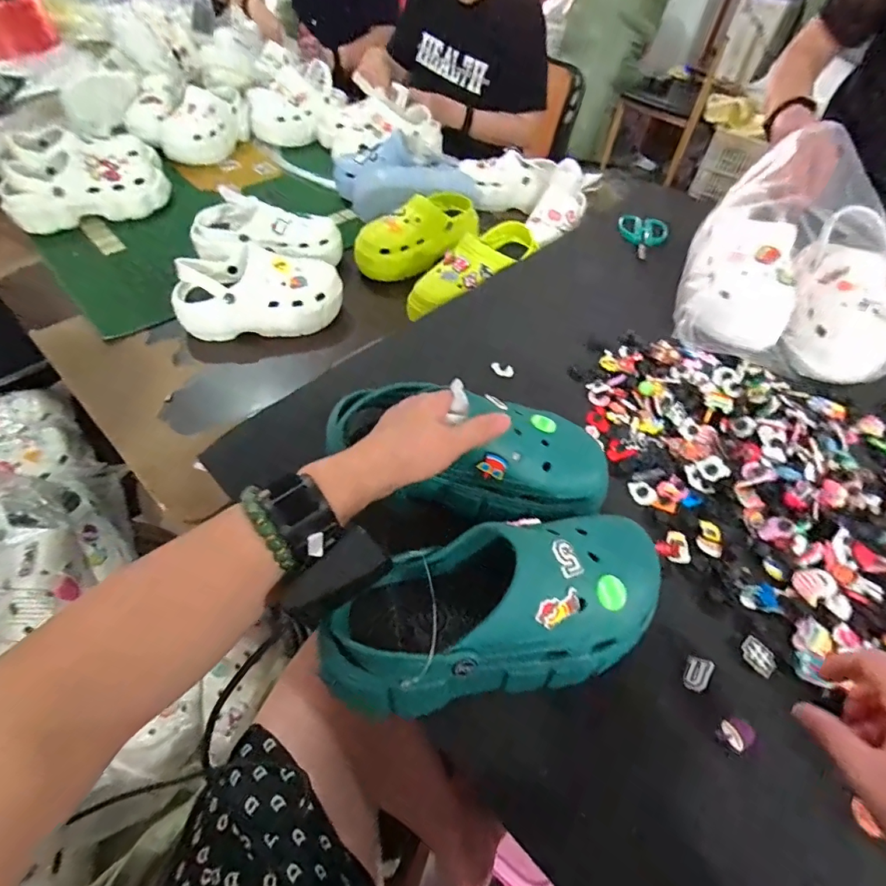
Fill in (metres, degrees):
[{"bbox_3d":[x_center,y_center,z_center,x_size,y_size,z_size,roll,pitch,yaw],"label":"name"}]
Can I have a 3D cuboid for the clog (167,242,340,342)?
[{"bbox_3d":[-0.288,-0.229,0.733,0.251,0.110,0.093,-10,54,-11],"label":"clog"}]

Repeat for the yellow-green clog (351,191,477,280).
[{"bbox_3d":[-0.042,-0.388,0.845,0.247,0.103,0.088,-32,61,-24],"label":"yellow-green clog"}]

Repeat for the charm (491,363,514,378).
[{"bbox_3d":[0.076,-0.093,0.587,0.029,0.011,0.014,14,53,7],"label":"charm"}]

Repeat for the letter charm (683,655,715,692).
[{"bbox_3d":[0.208,0.189,0.376,0.020,0.004,0.028,4,51,49],"label":"letter charm"}]

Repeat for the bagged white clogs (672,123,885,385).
[{"bbox_3d":[0.484,-0.258,0.616,0.258,0.164,0.303,17,54,9],"label":"bagged white clogs"}]

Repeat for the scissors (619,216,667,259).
[{"bbox_3d":[0.351,-0.358,0.802,0.081,0.015,0.132,10,53,4],"label":"scissors"}]

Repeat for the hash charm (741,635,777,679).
[{"bbox_3d":[0.268,0.181,0.389,0.023,0.006,0.027,-29,60,-23],"label":"hash charm"}]

